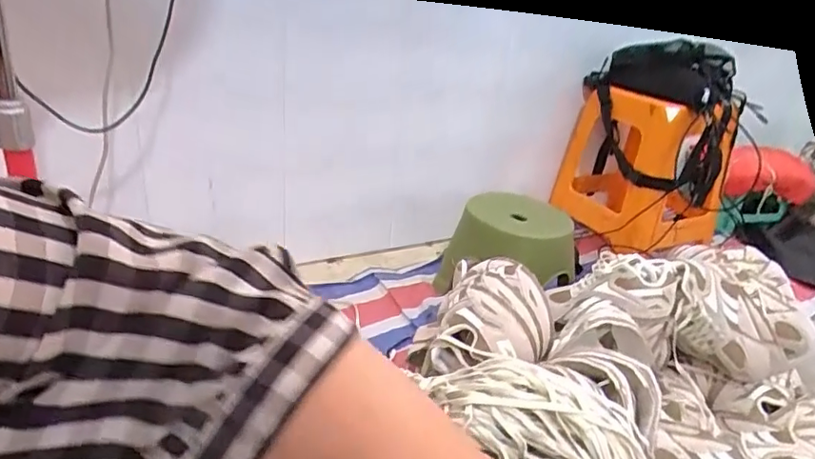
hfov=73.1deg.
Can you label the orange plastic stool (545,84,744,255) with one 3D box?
[{"bbox_3d":[0.656,-0.172,1.581,0.345,0.438,0.401,-9,29,-29],"label":"orange plastic stool"}]

